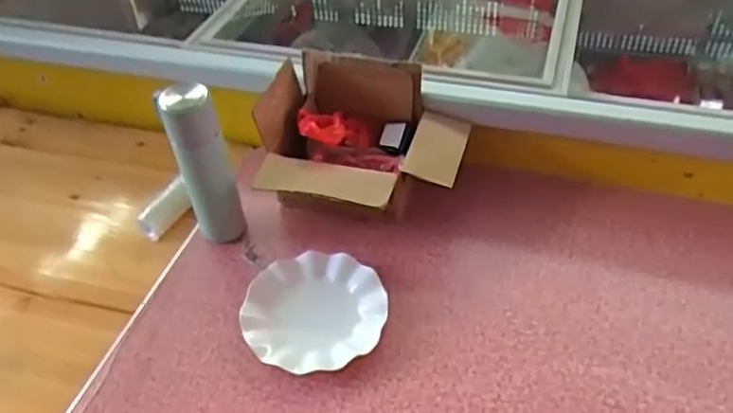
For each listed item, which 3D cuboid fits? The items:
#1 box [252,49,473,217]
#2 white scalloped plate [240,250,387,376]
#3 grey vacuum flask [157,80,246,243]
[{"bbox_3d":[-0.008,-0.082,0.901,0.276,0.170,0.224,9,46,13],"label":"box"},{"bbox_3d":[-0.068,0.137,0.818,0.179,0.037,0.168,-2,45,2],"label":"white scalloped plate"},{"bbox_3d":[-0.214,-0.045,0.838,0.064,0.243,0.059,-16,46,-12],"label":"grey vacuum flask"}]

